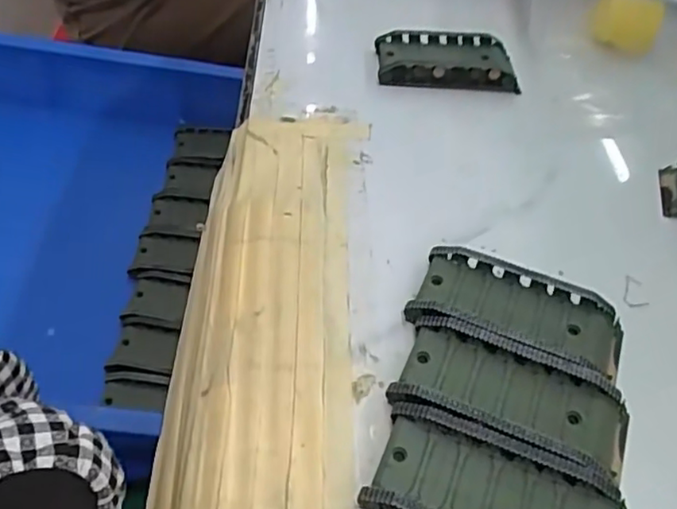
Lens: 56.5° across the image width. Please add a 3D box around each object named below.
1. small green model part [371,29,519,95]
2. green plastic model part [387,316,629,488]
[{"bbox_3d":[0.074,-0.132,0.433,0.093,0.018,0.047,2,49,-5],"label":"small green model part"},{"bbox_3d":[0.074,0.061,0.266,0.096,0.019,0.044,20,50,11],"label":"green plastic model part"}]

